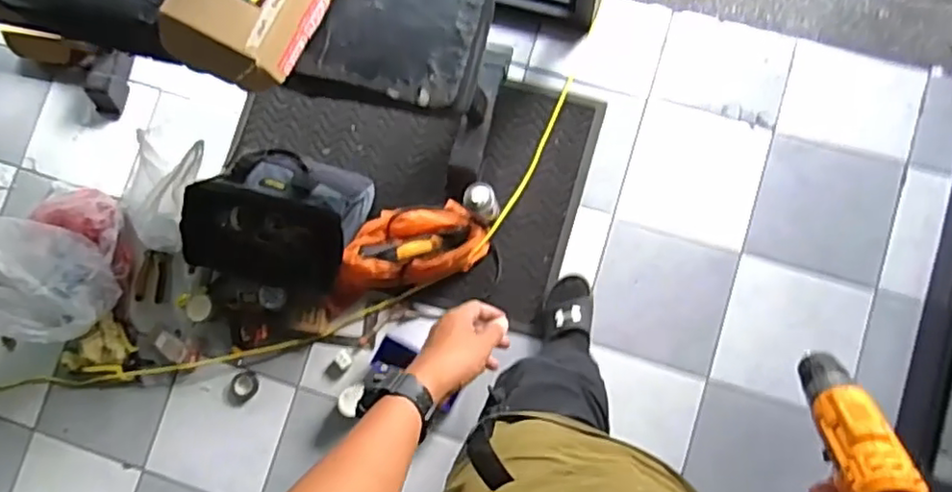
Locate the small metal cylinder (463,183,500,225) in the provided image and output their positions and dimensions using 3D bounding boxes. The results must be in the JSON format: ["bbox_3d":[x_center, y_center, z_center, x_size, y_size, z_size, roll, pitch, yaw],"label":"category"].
[{"bbox_3d":[0.015,-0.093,1.454,0.071,0.168,0.068,-1,82,5],"label":"small metal cylinder"}]

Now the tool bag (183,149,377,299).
[{"bbox_3d":[-0.476,-0.067,1.510,0.406,0.158,0.318,13,84,7],"label":"tool bag"}]

